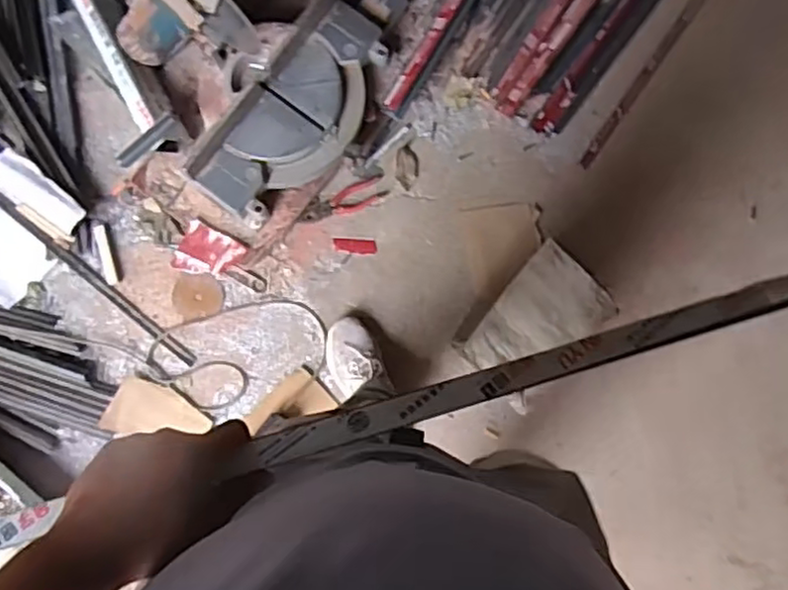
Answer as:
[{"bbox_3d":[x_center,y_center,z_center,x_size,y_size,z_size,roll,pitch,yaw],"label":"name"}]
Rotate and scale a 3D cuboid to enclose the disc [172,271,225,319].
[{"bbox_3d":[-0.406,0.000,1.419,0.102,0.005,0.092,3,87,-2],"label":"disc"}]

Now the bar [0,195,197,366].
[{"bbox_3d":[-0.662,-0.071,1.402,0.651,0.027,0.023,41,86,0],"label":"bar"}]

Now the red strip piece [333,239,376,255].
[{"bbox_3d":[-0.082,-0.103,1.446,0.092,0.010,0.033,6,87,-2],"label":"red strip piece"}]

